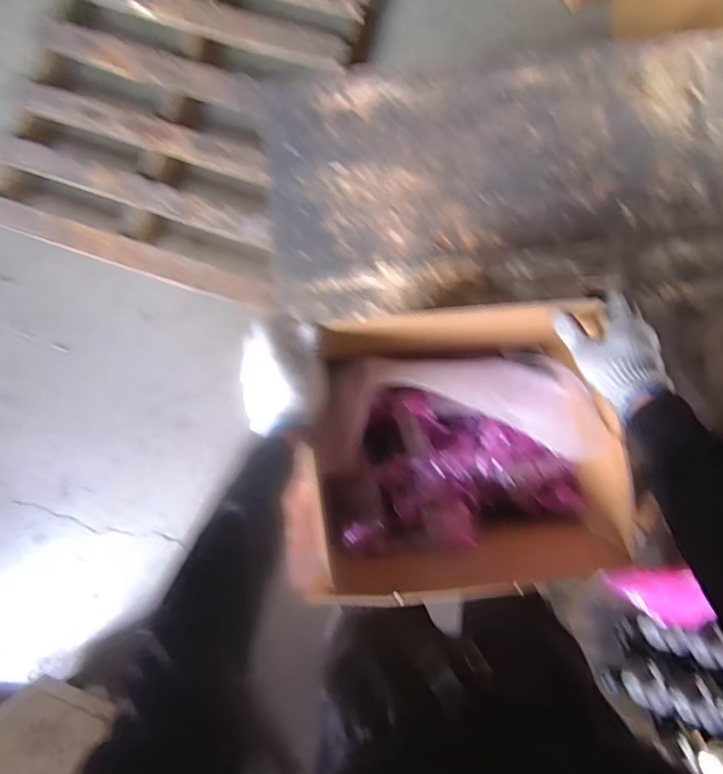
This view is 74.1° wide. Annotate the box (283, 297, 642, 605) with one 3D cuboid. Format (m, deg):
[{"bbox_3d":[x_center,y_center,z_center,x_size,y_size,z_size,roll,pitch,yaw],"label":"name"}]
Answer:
[{"bbox_3d":[0.124,0.093,0.639,0.352,0.205,0.346,-5,88,4],"label":"box"}]

